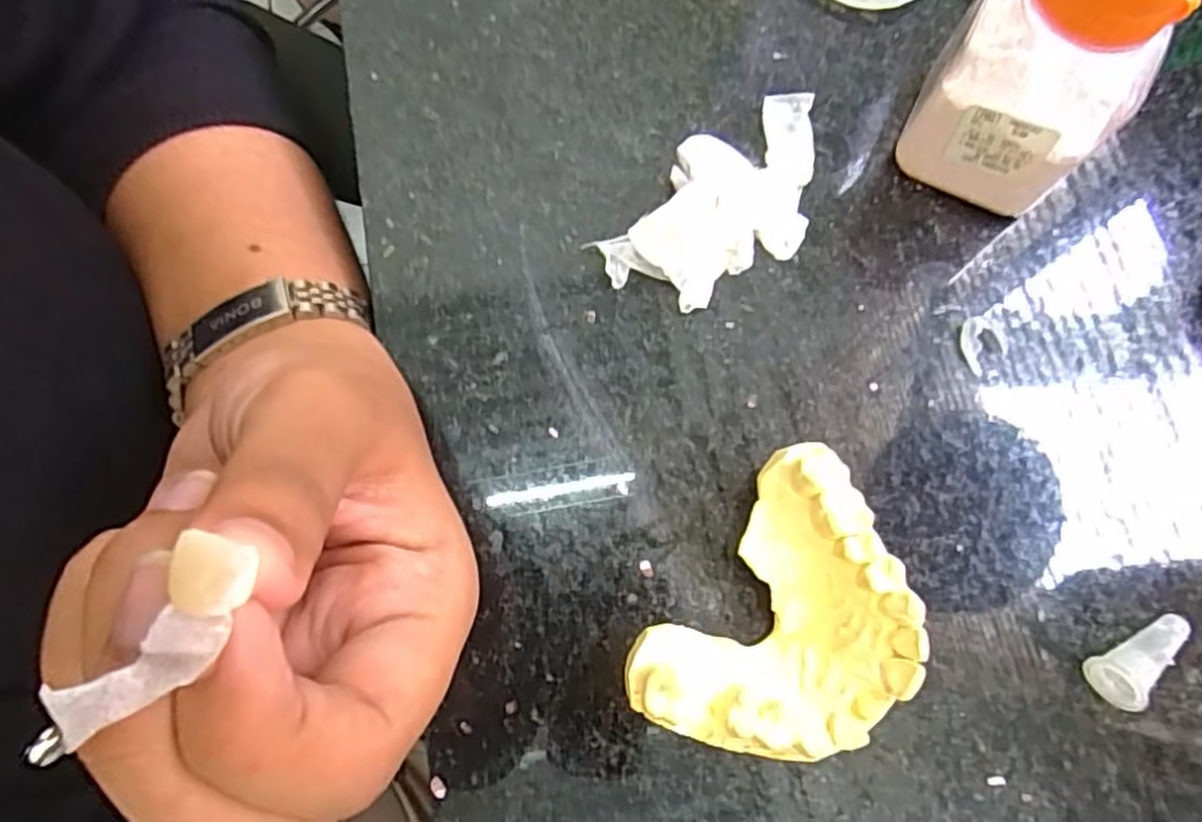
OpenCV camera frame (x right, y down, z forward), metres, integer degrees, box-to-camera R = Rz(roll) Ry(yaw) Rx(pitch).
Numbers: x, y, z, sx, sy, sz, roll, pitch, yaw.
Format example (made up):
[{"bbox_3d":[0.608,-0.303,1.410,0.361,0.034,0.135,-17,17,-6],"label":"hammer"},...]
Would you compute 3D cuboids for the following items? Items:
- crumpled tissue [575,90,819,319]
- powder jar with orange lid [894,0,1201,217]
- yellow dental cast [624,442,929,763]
[{"bbox_3d":[0.036,-0.058,0.203,0.074,0.013,0.038,-40,79,-9],"label":"crumpled tissue"},{"bbox_3d":[0.106,-0.083,0.178,0.042,0.073,0.035,32,78,8],"label":"powder jar with orange lid"},{"bbox_3d":[0.042,0.049,0.170,0.048,0.027,0.066,38,79,9],"label":"yellow dental cast"}]

